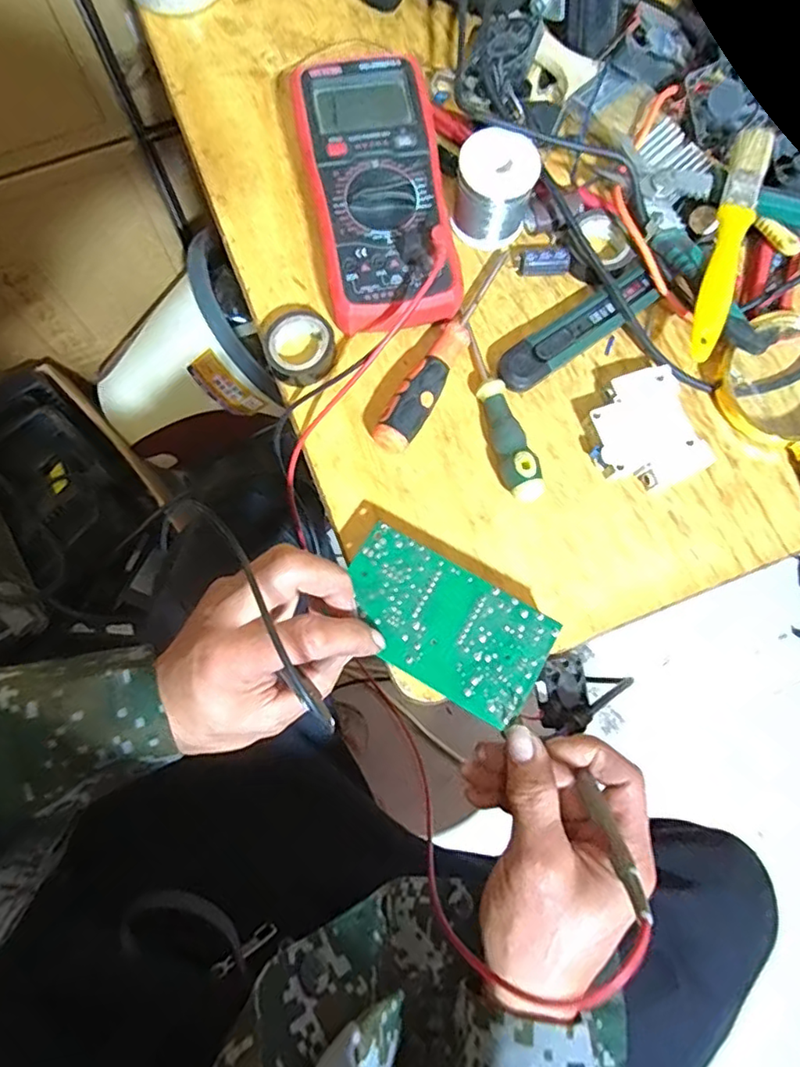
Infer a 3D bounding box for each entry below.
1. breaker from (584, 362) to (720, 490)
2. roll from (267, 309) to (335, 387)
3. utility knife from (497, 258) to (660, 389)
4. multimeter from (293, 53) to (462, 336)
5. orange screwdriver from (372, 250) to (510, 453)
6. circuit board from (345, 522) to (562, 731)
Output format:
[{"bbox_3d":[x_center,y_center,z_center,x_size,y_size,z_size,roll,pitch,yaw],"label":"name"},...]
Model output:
[{"bbox_3d":[0.160,-0.068,0.390,0.069,0.017,0.075,-18,81,-7],"label":"breaker"},{"bbox_3d":[-0.066,-0.124,0.396,0.046,0.021,0.044,1,79,-3],"label":"roll"},{"bbox_3d":[0.124,-0.142,0.405,0.130,0.016,0.029,-36,83,-9],"label":"utility knife"},{"bbox_3d":[-0.016,-0.226,0.399,0.088,0.050,0.184,-10,80,-5],"label":"multimeter"},{"bbox_3d":[0.035,-0.125,0.395,0.024,0.023,0.170,32,79,3],"label":"orange screwdriver"},{"bbox_3d":[0.024,0.051,0.340,0.121,0.005,0.069,29,78,8],"label":"circuit board"}]

